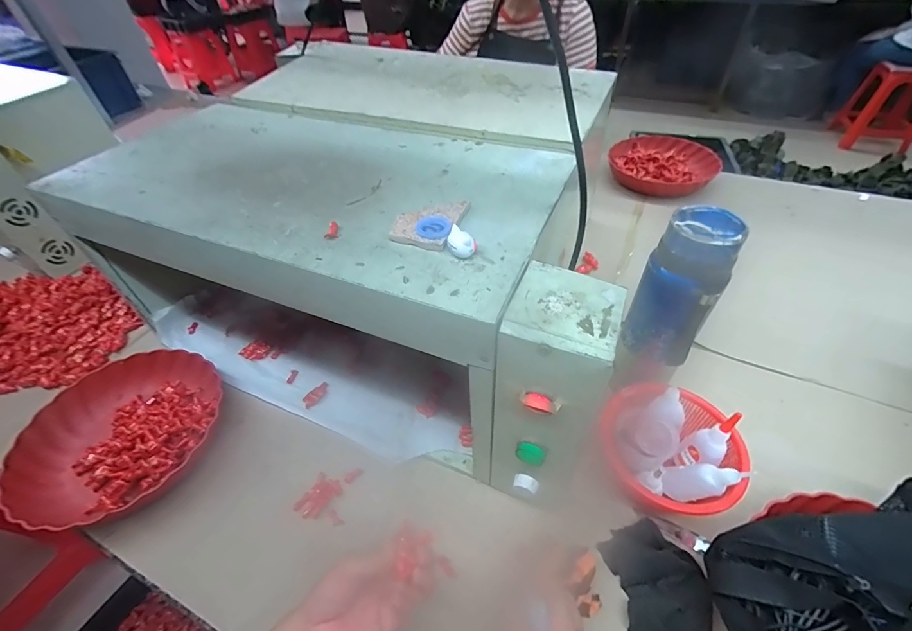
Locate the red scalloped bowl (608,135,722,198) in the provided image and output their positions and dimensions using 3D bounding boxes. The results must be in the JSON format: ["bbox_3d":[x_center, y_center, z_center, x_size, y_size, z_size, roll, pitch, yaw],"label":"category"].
[{"bbox_3d":[0.510,-0.373,0.981,0.232,0.063,0.224,-2,47,2],"label":"red scalloped bowl"}]

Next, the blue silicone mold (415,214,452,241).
[{"bbox_3d":[-0.020,-0.080,0.360,0.031,0.006,0.039,0,45,1],"label":"blue silicone mold"}]

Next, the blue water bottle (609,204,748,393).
[{"bbox_3d":[0.245,-0.006,0.464,0.072,0.226,0.064,14,49,16],"label":"blue water bottle"}]

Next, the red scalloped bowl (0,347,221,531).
[{"bbox_3d":[-0.437,0.159,0.538,0.241,0.054,0.241,-2,47,2],"label":"red scalloped bowl"}]

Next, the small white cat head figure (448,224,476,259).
[{"bbox_3d":[0.004,-0.061,0.335,0.021,0.019,0.023,-5,45,-4],"label":"small white cat head figure"}]

